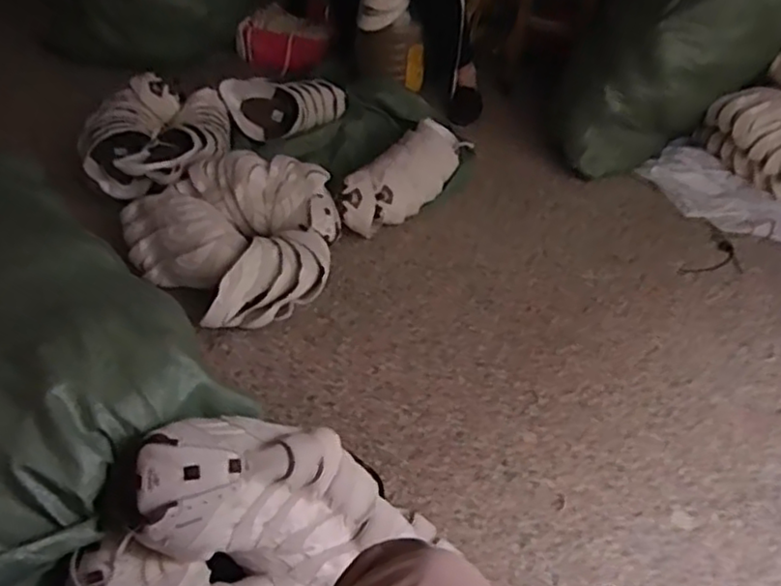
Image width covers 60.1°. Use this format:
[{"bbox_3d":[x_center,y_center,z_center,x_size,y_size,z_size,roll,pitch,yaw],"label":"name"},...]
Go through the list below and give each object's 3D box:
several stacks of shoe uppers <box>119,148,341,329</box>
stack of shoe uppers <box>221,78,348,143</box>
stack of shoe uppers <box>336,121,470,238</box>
[{"bbox_3d":[-0.285,-0.114,1.306,0.368,0.162,0.373,35,49,30],"label":"several stacks of shoe uppers"},{"bbox_3d":[-0.256,-0.469,1.690,0.307,0.110,0.115,-15,44,-22],"label":"stack of shoe uppers"},{"bbox_3d":[0.055,-0.272,1.553,0.125,0.130,0.489,23,44,20],"label":"stack of shoe uppers"}]

